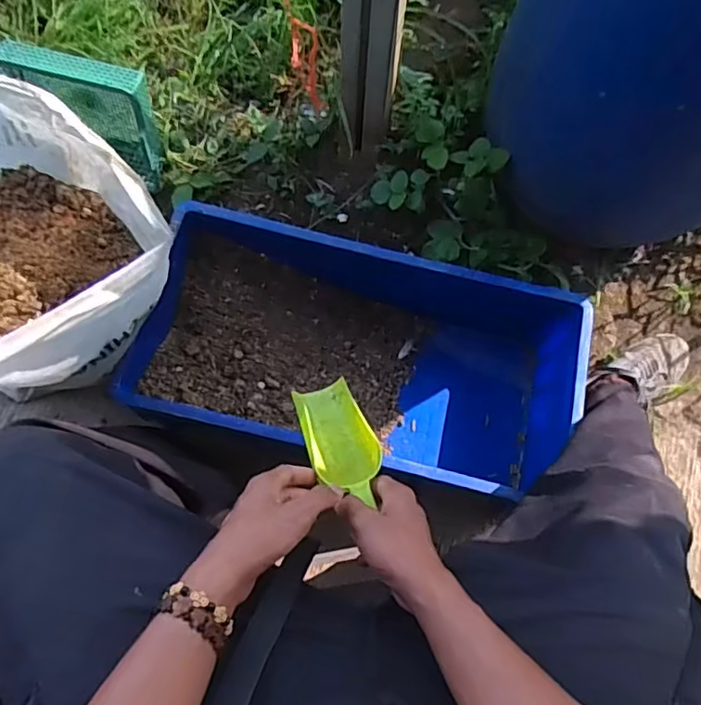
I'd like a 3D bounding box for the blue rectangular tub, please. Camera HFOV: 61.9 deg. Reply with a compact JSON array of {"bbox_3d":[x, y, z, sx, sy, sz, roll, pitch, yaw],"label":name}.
[{"bbox_3d":[0.022,-0.010,0.958,0.657,0.185,0.340,10,75,1],"label":"blue rectangular tub"}]

